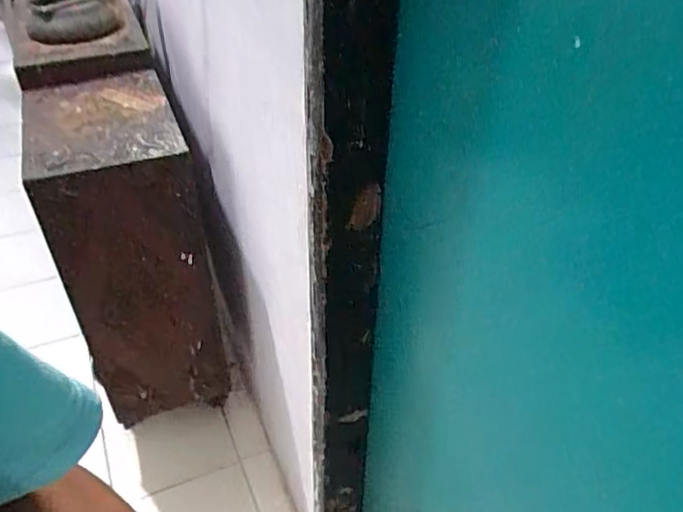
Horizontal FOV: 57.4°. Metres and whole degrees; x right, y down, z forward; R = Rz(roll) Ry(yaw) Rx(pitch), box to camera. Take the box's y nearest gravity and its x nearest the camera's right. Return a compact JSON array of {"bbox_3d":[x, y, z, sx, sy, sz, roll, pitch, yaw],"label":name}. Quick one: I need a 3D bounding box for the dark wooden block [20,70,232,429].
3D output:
[{"bbox_3d":[-0.464,-0.002,1.370,0.282,0.664,0.415,-17,42,-20],"label":"dark wooden block"}]

